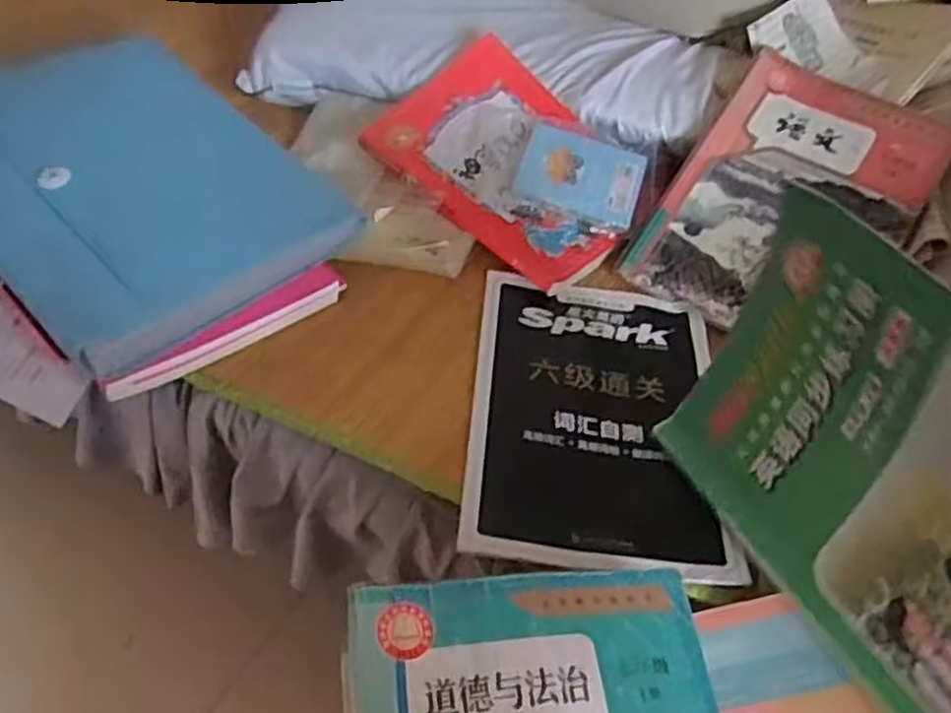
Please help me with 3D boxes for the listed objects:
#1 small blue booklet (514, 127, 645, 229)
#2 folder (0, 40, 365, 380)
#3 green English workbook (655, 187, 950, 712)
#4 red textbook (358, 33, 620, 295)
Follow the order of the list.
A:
[{"bbox_3d":[0.096,-0.166,0.707,0.106,0.008,0.090,14,66,0],"label":"small blue booklet"},{"bbox_3d":[-0.275,-0.138,0.622,0.291,0.022,0.236,44,59,11],"label":"folder"},{"bbox_3d":[0.213,0.063,0.404,0.029,0.205,0.286,-6,41,-20],"label":"green English workbook"},{"bbox_3d":[0.033,-0.175,0.703,0.234,0.018,0.170,43,67,14],"label":"red textbook"}]

